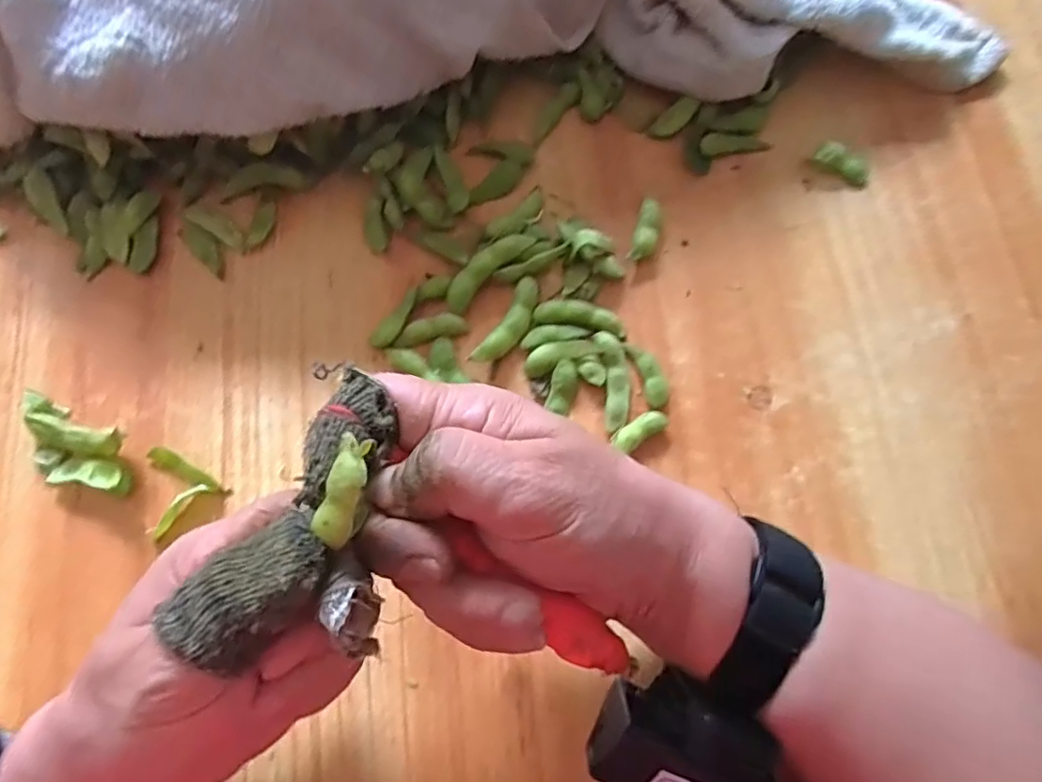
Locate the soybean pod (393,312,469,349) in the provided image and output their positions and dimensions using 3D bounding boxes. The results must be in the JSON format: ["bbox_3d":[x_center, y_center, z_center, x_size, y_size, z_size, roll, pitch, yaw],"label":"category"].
[{"bbox_3d":[-0.046,-0.032,0.304,0.038,0.004,0.011,-17,76,-5],"label":"soybean pod"}]

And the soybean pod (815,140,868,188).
[{"bbox_3d":[0.179,-0.127,0.332,0.032,0.014,0.012,26,75,8],"label":"soybean pod"}]

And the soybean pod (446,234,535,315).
[{"bbox_3d":[-0.018,-0.063,0.309,0.053,0.012,0.015,-42,79,-10],"label":"soybean pod"}]

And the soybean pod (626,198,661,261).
[{"bbox_3d":[0.068,-0.086,0.320,0.014,0.006,0.037,17,76,4],"label":"soybean pod"}]

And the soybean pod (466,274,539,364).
[{"bbox_3d":[-0.005,-0.034,0.304,0.015,0.008,0.053,29,77,7],"label":"soybean pod"}]

